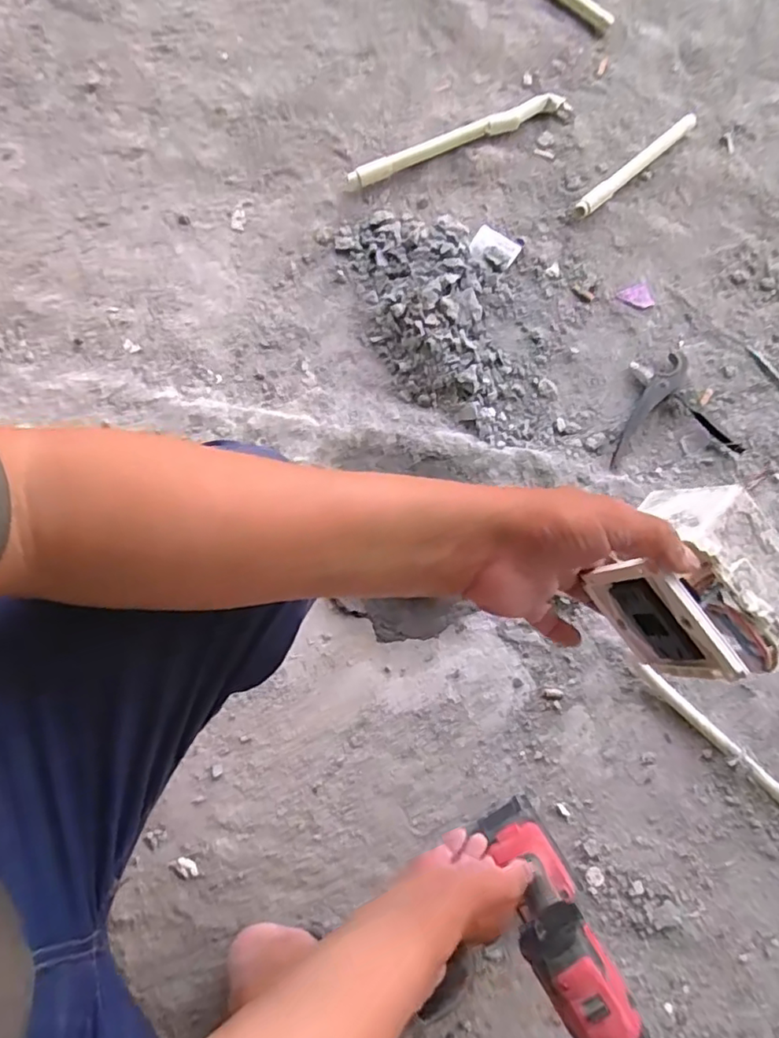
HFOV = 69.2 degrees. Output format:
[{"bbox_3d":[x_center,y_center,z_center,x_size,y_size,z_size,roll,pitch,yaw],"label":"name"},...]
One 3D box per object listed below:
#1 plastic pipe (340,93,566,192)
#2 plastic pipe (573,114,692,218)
[{"bbox_3d":[0.095,-0.533,0.792,0.325,0.022,0.027,-22,80,-4],"label":"plastic pipe"},{"bbox_3d":[0.340,-0.489,0.781,0.201,0.024,0.024,-37,82,-7],"label":"plastic pipe"}]

